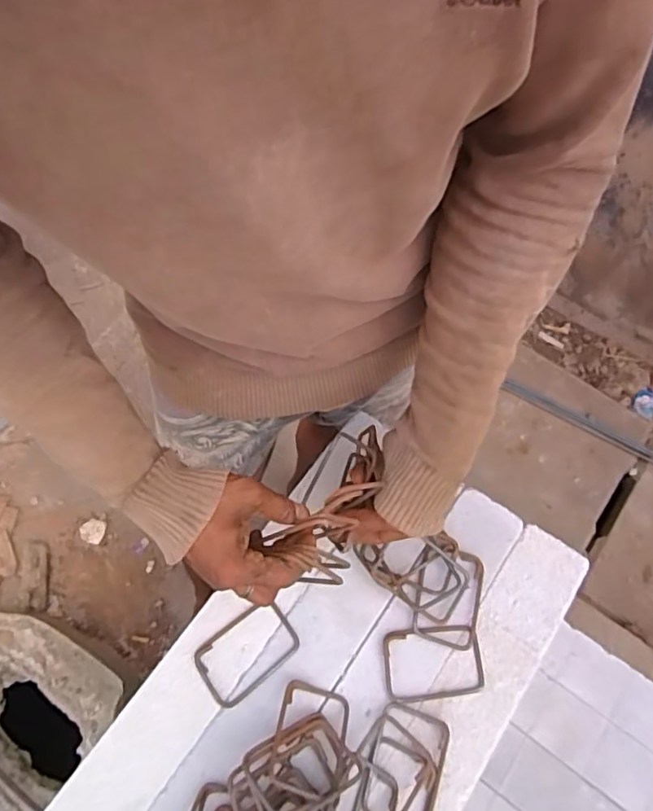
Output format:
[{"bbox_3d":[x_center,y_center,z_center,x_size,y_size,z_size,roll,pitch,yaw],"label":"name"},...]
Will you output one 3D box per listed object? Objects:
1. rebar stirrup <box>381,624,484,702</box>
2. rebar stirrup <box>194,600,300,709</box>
[{"bbox_3d":[0.102,0.247,0.556,0.093,0.008,0.063,-5,67,-2],"label":"rebar stirrup"},{"bbox_3d":[-0.077,0.241,0.568,0.095,0.009,0.063,-35,71,-14],"label":"rebar stirrup"}]

